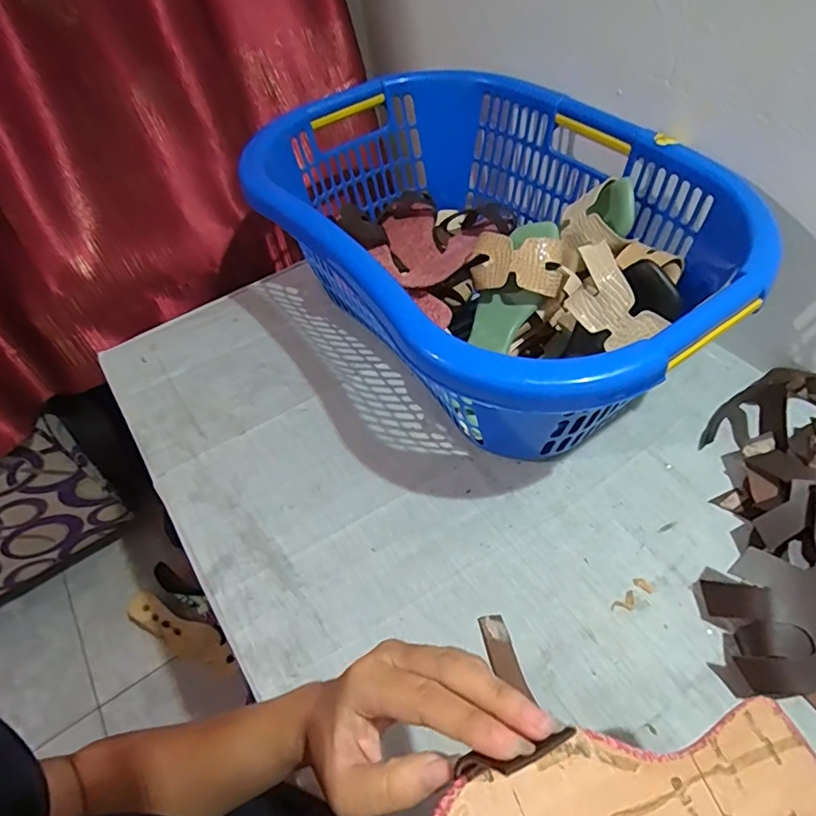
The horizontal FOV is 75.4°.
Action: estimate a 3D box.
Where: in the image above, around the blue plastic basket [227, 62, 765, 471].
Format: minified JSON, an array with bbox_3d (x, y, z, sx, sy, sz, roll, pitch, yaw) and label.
[{"bbox_3d":[0.101,-0.191,0.676,0.427,0.239,0.592,-33,55,-19],"label":"blue plastic basket"}]

